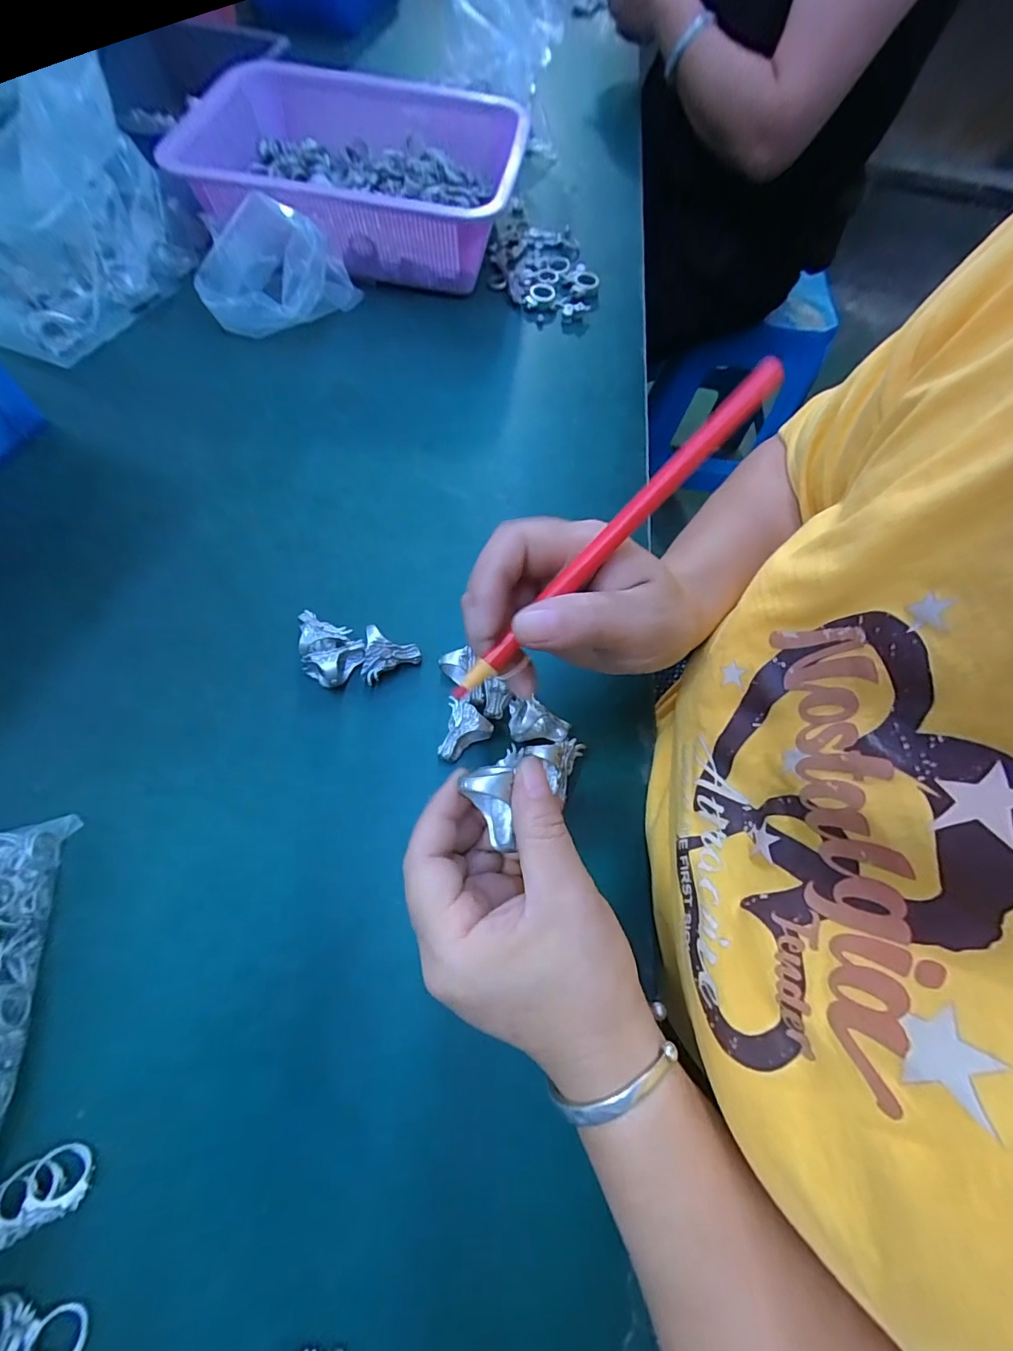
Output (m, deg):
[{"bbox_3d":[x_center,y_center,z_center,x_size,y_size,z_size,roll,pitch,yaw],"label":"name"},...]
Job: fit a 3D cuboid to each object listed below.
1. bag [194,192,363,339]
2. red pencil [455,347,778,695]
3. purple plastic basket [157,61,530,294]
[{"bbox_3d":[-0.204,-0.356,0.423,0.119,0.077,0.077,3,66,-1],"label":"bag"},{"bbox_3d":[0.040,-0.052,0.186,0.168,0.009,0.009,-45,74,4],"label":"red pencil"},{"bbox_3d":[-0.160,-0.471,0.466,0.337,0.096,0.210,15,66,4],"label":"purple plastic basket"}]

